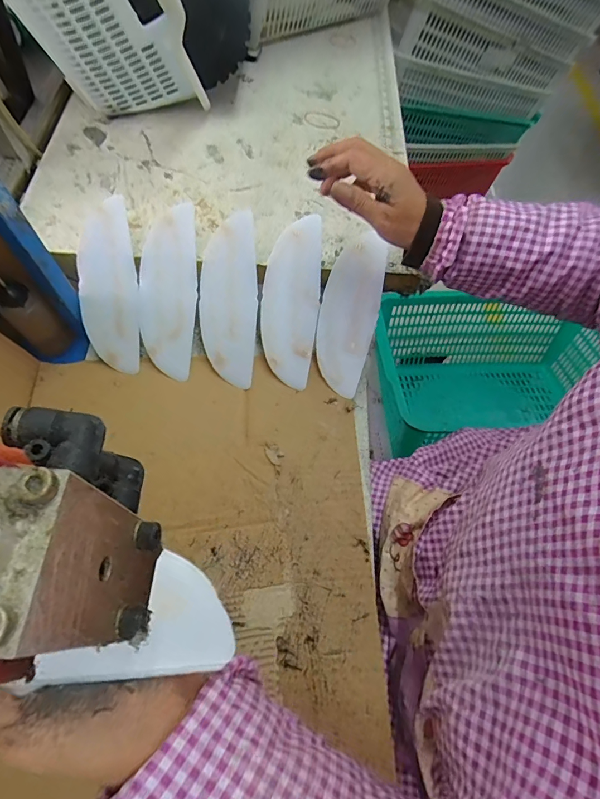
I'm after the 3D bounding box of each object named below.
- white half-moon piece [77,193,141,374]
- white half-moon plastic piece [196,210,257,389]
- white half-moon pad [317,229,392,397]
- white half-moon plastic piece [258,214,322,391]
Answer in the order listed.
[{"bbox_3d":[-0.241,-0.145,0.523,0.071,0.010,0.216,-5,88,-1],"label":"white half-moon piece"},{"bbox_3d":[-0.091,-0.130,0.528,0.073,0.018,0.222,1,88,-2],"label":"white half-moon plastic piece"},{"bbox_3d":[0.062,-0.111,0.527,0.070,0.017,0.209,12,85,3],"label":"white half-moon pad"},{"bbox_3d":[-0.013,-0.128,0.531,0.073,0.010,0.221,5,86,0],"label":"white half-moon plastic piece"}]

